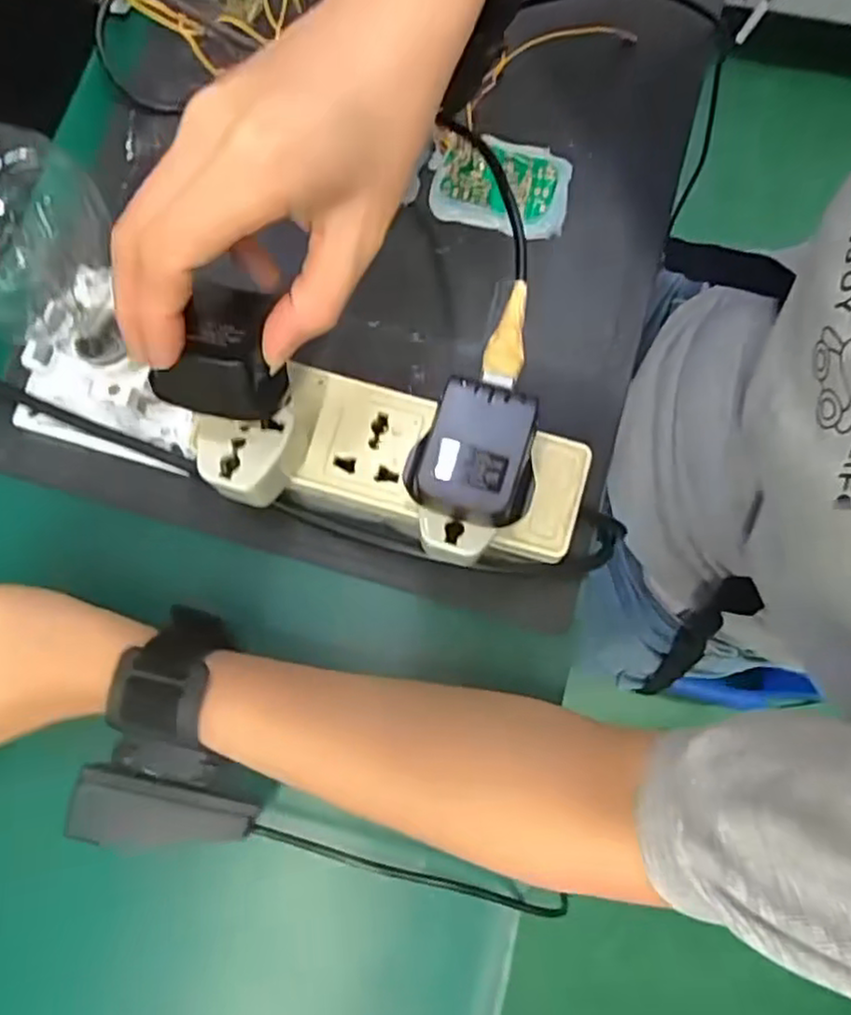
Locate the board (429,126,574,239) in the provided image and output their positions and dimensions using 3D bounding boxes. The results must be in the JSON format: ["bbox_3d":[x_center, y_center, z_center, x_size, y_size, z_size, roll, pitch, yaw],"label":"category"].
[{"bbox_3d":[0.037,-0.165,0.349,0.070,0.007,0.046,11,79,2],"label":"board"}]

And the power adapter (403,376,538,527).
[{"bbox_3d":[0.017,-0.019,0.250,0.045,0.023,0.050,15,79,3],"label":"power adapter"}]

